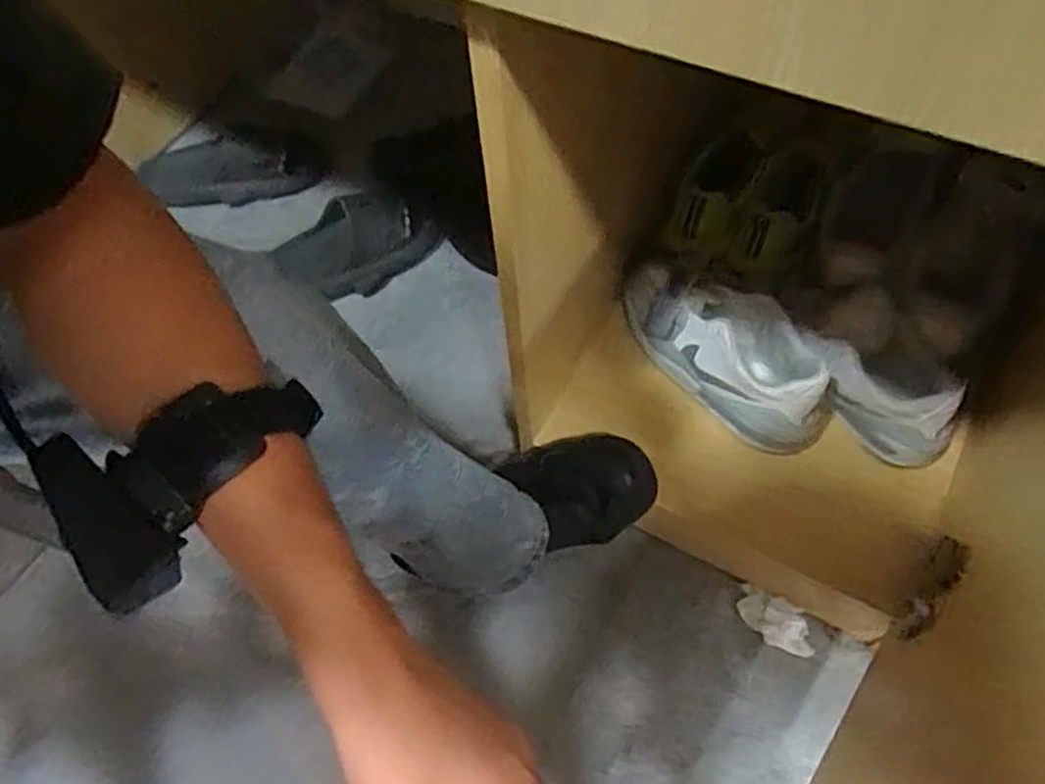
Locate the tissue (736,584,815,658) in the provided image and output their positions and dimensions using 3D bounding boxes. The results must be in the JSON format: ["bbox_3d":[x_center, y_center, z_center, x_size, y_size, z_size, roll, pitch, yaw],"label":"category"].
[{"bbox_3d":[0.262,0.235,0.747,0.081,0.019,0.044,24,63,17],"label":"tissue"}]

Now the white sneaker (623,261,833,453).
[{"bbox_3d":[0.203,-0.053,0.747,0.085,0.104,0.247,-33,63,-15],"label":"white sneaker"}]

